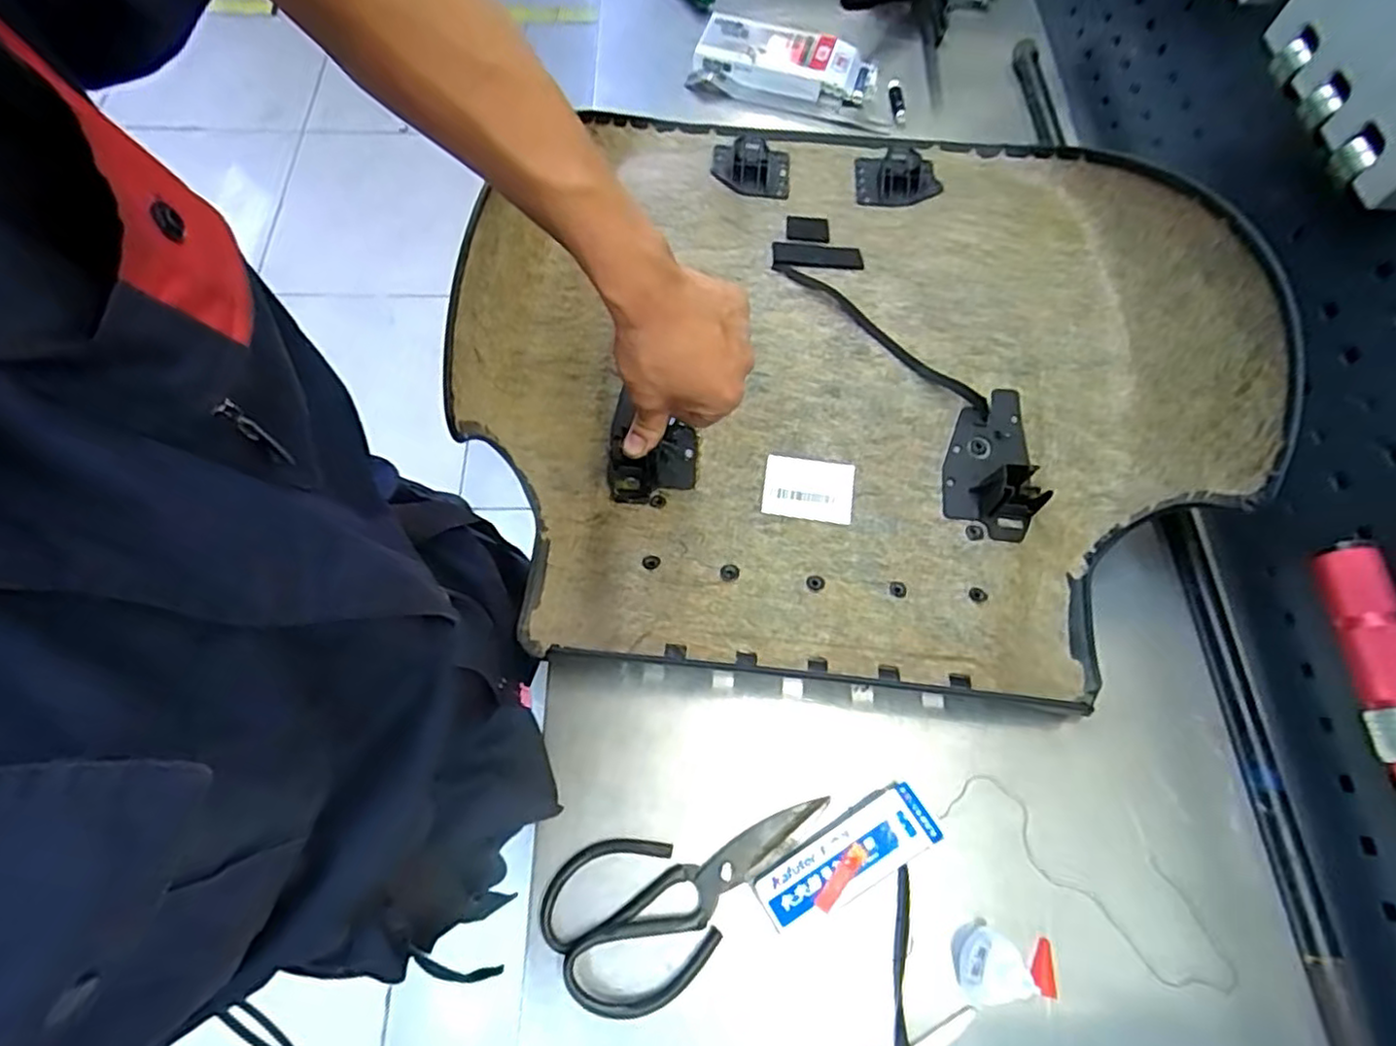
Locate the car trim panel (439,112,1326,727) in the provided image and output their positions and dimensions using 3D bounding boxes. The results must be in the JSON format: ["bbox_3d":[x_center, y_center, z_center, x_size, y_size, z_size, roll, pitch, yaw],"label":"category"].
[{"bbox_3d":[0.102,-0.137,0.513,0.495,0.181,0.499,6,64,1],"label":"car trim panel"}]

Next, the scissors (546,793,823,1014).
[{"bbox_3d":[-0.004,0.255,0.444,0.191,0.021,0.097,-8,64,-6],"label":"scissors"}]

